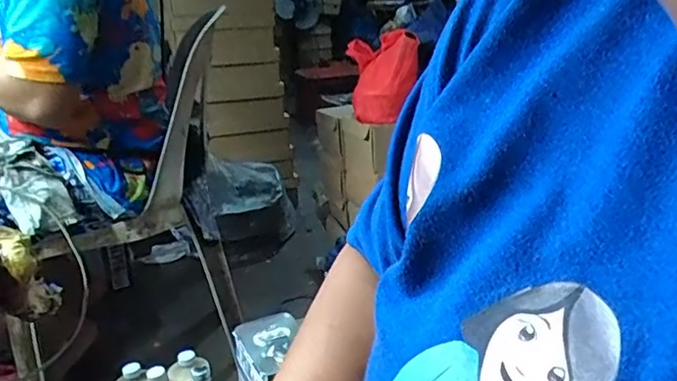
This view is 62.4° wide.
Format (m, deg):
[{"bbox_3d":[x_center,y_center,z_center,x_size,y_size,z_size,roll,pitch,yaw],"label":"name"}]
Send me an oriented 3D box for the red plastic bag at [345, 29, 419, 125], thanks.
[{"bbox_3d":[0.091,-0.230,1.168,0.143,0.183,0.103,1,18,9],"label":"red plastic bag"}]

